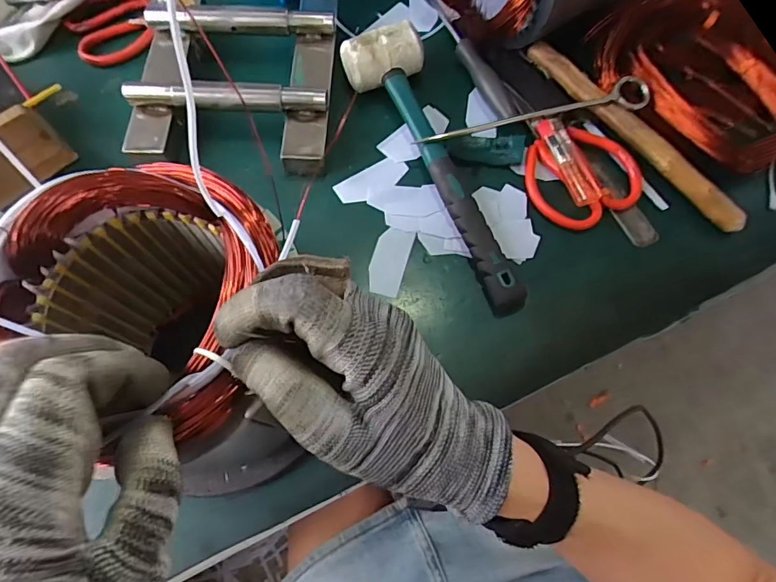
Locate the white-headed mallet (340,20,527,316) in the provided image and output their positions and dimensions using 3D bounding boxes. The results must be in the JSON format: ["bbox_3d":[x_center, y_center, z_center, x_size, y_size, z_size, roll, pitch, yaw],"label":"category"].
[{"bbox_3d":[0.045,-0.112,0.402,0.066,0.050,0.279,-23,71,-8],"label":"white-headed mallet"}]

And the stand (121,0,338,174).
[{"bbox_3d":[-0.143,-0.207,0.438,0.182,0.044,0.195,2,70,1],"label":"stand"}]

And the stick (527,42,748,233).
[{"bbox_3d":[0.220,-0.145,0.419,0.020,0.018,0.243,-36,74,-12],"label":"stick"}]

